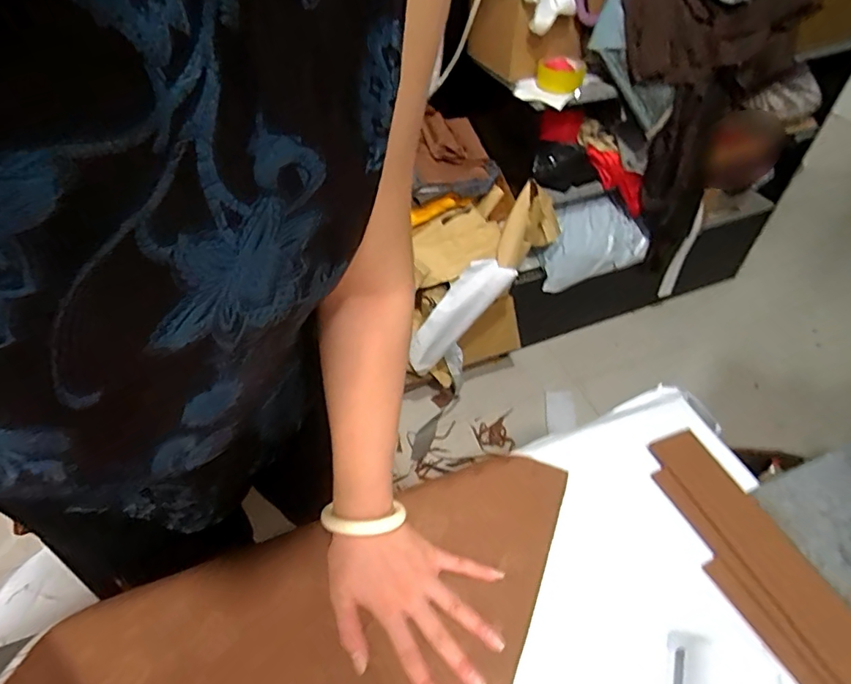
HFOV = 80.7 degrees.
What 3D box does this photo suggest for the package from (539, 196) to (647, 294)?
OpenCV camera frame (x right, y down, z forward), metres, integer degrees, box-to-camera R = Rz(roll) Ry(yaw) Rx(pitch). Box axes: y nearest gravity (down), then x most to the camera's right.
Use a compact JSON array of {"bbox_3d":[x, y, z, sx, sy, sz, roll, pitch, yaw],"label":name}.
[{"bbox_3d":[0.443,-0.269,1.333,0.314,0.206,0.040,-21,19,-12],"label":"package"}]

